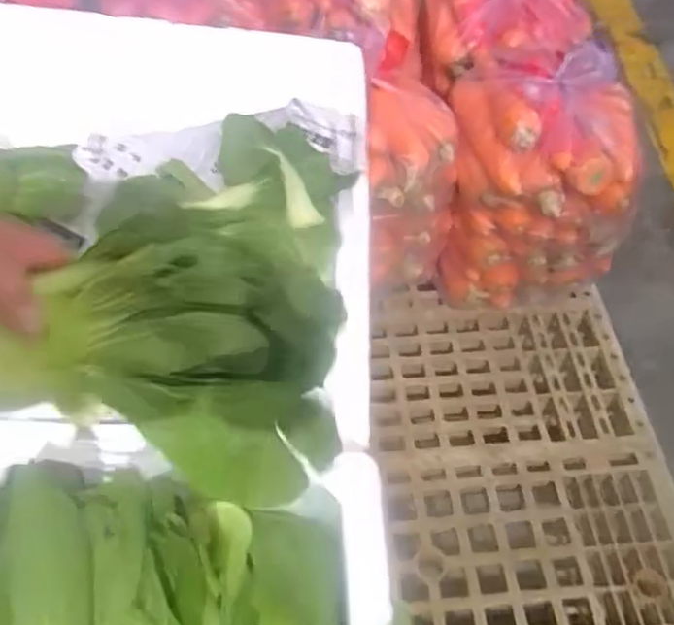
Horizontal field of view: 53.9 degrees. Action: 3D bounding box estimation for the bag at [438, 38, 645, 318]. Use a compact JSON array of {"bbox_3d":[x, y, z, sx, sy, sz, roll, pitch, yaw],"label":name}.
[{"bbox_3d":[0.261,-0.163,0.919,0.214,0.326,0.219,-5,54,-5],"label":"bag"}]

